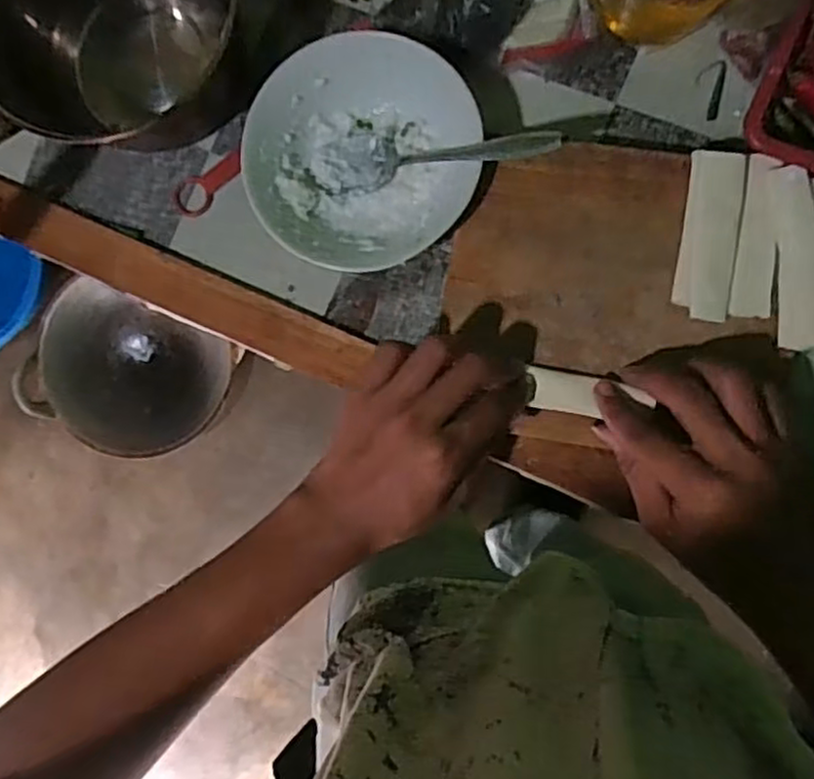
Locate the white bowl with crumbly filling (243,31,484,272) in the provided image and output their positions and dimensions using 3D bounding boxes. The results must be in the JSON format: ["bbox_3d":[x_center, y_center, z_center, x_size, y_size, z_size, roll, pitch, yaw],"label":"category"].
[{"bbox_3d":[-0.026,-0.158,0.474,0.151,0.045,0.147,0,89,8],"label":"white bowl with crumbly filling"}]

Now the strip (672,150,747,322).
[{"bbox_3d":[0.187,-0.095,0.434,0.033,0.010,0.102,8,90,8],"label":"strip"}]

